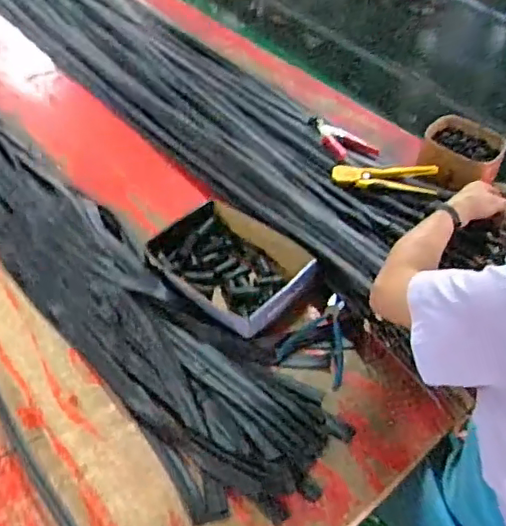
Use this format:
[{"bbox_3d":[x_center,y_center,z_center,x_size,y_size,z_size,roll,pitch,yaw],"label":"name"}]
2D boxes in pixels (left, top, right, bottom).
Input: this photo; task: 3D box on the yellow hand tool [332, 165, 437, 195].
[{"bbox_3d":[0.263,-0.171,1.209,0.208,0.029,0.085,5,46,20],"label":"yellow hand tool"}]

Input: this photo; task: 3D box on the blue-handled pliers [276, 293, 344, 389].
[{"bbox_3d":[0.107,0.120,0.982,0.109,0.036,0.153,16,48,11],"label":"blue-handled pliers"}]

